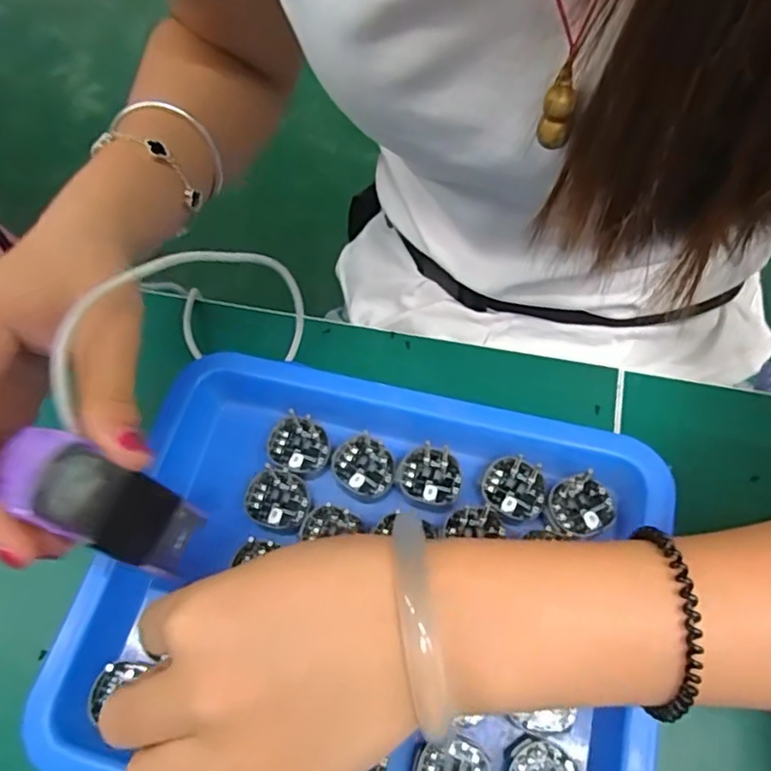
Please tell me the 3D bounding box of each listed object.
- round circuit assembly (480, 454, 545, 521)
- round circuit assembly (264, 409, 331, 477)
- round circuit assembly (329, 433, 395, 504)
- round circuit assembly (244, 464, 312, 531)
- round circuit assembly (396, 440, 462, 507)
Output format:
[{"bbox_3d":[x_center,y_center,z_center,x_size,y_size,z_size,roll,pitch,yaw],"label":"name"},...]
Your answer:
[{"bbox_3d":[0.055,0.044,0.269,0.025,0.006,0.026,0,63,0],"label":"round circuit assembly"},{"bbox_3d":[-0.039,0.027,0.286,0.028,0.004,0.027,0,63,0],"label":"round circuit assembly"},{"bbox_3d":[-0.010,0.038,0.281,0.028,0.009,0.026,-2,69,5],"label":"round circuit assembly"},{"bbox_3d":[-0.047,0.049,0.275,0.028,0.004,0.025,19,64,9],"label":"round circuit assembly"},{"bbox_3d":[0.019,0.039,0.275,0.027,0.007,0.025,0,63,0],"label":"round circuit assembly"}]

